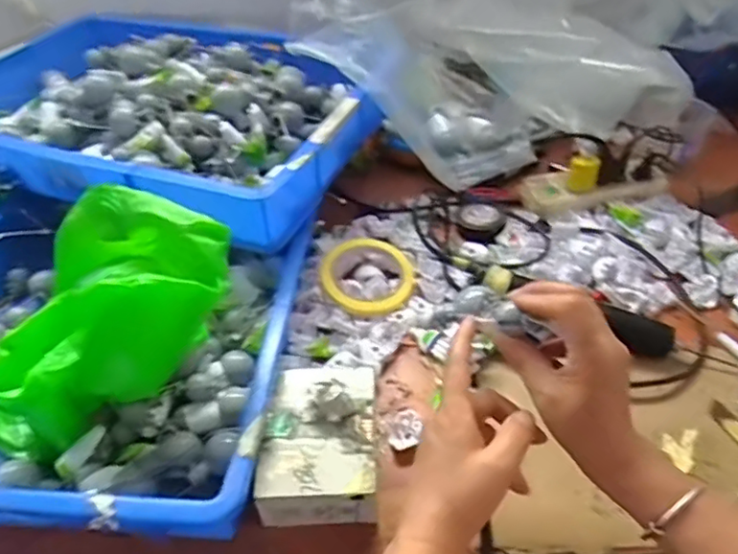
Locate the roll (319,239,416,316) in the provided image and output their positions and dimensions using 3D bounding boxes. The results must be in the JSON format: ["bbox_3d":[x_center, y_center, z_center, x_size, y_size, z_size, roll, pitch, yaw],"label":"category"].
[{"bbox_3d":[-0.001,-0.003,0.661,0.101,0.014,0.094,5,55,-7],"label":"roll"}]

